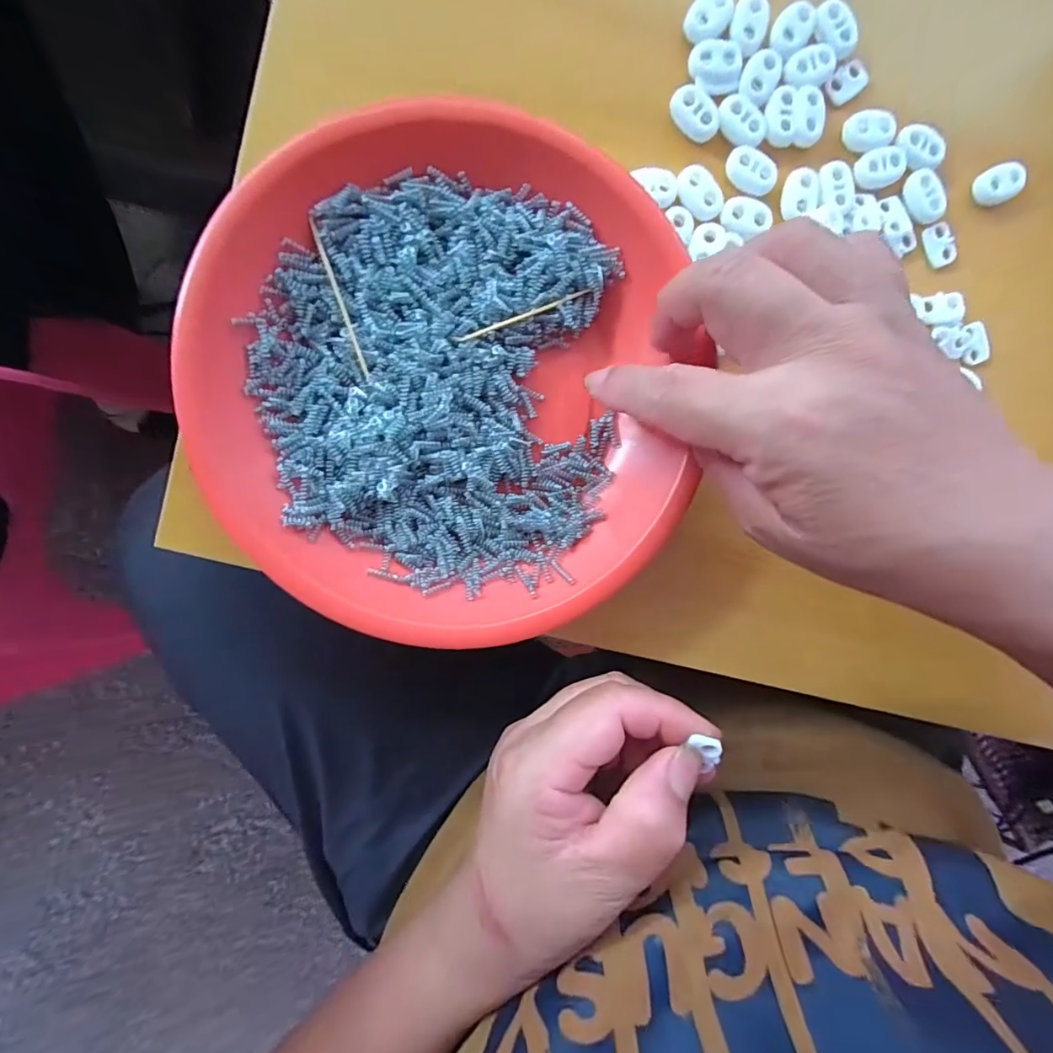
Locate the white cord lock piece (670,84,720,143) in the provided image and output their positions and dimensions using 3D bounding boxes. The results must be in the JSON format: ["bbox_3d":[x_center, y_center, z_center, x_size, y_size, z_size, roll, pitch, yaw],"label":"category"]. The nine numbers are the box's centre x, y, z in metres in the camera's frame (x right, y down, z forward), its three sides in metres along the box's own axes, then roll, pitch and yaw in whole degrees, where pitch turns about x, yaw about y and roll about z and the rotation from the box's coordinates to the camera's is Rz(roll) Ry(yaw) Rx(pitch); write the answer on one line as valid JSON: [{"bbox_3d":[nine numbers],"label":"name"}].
[{"bbox_3d":[0.070,-0.171,0.207,0.022,0.007,0.014,37,90,-7],"label":"white cord lock piece"}]

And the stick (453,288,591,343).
[{"bbox_3d":[-0.001,-0.084,0.198,0.057,0.004,0.004,-23,96,-4],"label":"stick"}]

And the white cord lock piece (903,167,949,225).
[{"bbox_3d":[0.175,-0.145,0.218,0.013,0.004,0.022,-17,96,-4],"label":"white cord lock piece"}]

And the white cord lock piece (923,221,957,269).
[{"bbox_3d":[0.185,-0.126,0.224,0.012,0.004,0.019,-30,97,-3],"label":"white cord lock piece"}]

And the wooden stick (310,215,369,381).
[{"bbox_3d":[-0.070,-0.085,0.188,0.004,0.005,0.059,-18,96,-4],"label":"wooden stick"}]

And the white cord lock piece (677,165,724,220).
[{"bbox_3d":[0.073,-0.140,0.208,0.022,0.004,0.014,45,89,-7],"label":"white cord lock piece"}]

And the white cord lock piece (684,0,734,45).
[{"bbox_3d":[0.075,-0.209,0.204,0.016,0.005,0.021,37,90,-7],"label":"white cord lock piece"}]

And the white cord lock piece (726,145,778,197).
[{"bbox_3d":[0.096,-0.151,0.211,0.023,0.004,0.016,23,91,-7],"label":"white cord lock piece"}]

